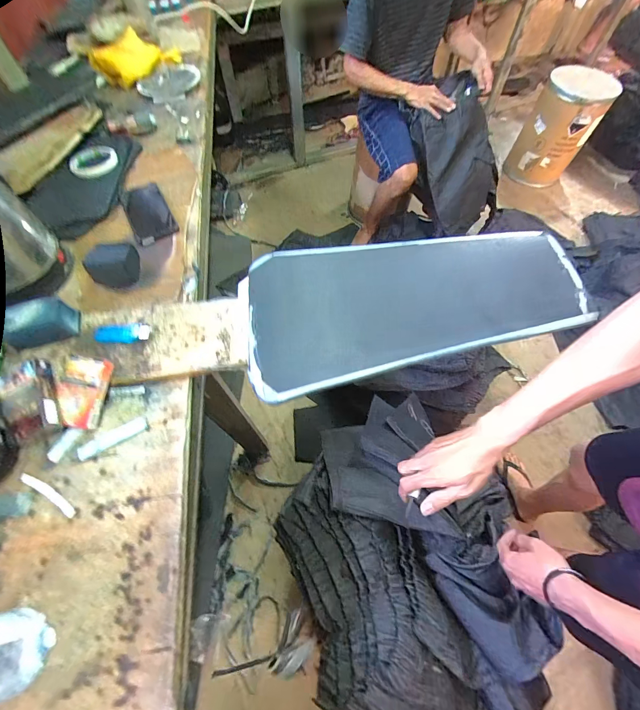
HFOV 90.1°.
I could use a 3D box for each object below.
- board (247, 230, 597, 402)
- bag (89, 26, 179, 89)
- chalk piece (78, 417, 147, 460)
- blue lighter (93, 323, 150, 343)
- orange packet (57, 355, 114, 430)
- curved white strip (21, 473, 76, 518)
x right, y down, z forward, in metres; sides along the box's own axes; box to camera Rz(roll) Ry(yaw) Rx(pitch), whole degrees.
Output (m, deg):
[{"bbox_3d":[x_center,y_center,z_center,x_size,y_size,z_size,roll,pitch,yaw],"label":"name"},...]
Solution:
[{"bbox_3d":[0.143,-0.085,0.484,0.496,0.025,0.245,-8,62,-1],"label":"board"},{"bbox_3d":[-0.533,-0.868,0.926,0.241,0.072,0.108,-22,63,-8],"label":"bag"},{"bbox_3d":[-0.267,0.108,0.411,0.085,0.010,0.018,-25,63,-13],"label":"chalk piece"},{"bbox_3d":[-0.292,-0.033,0.470,0.089,0.018,0.026,4,61,3],"label":"blue lighter"},{"bbox_3d":[-0.312,0.047,0.415,0.063,0.014,0.089,7,81,3],"label":"orange packet"},{"bbox_3d":[-0.324,0.166,0.380,0.083,0.013,0.010,29,65,16],"label":"curved white strip"}]

